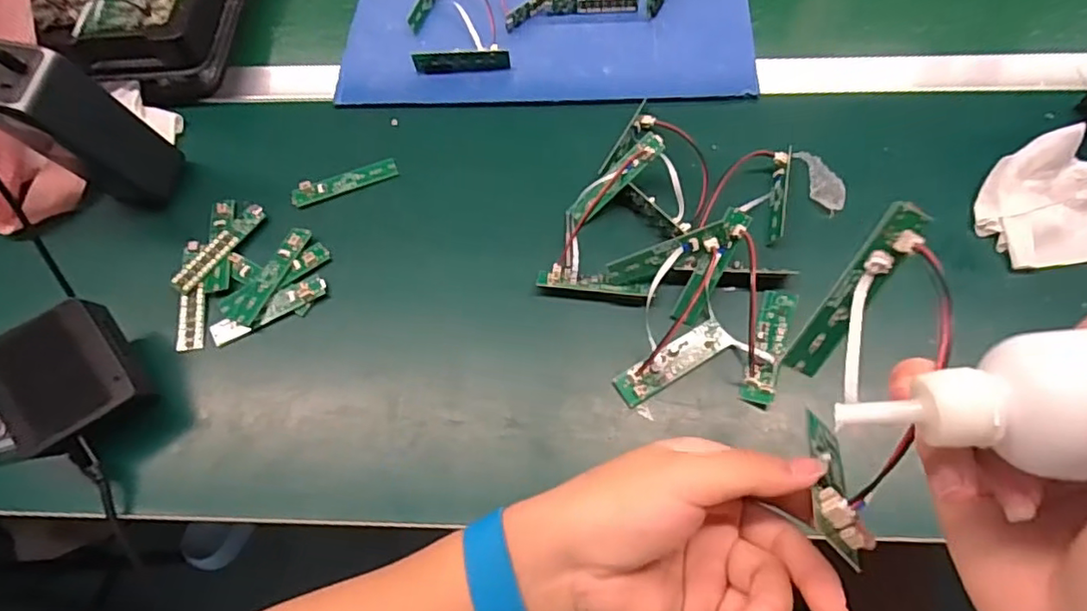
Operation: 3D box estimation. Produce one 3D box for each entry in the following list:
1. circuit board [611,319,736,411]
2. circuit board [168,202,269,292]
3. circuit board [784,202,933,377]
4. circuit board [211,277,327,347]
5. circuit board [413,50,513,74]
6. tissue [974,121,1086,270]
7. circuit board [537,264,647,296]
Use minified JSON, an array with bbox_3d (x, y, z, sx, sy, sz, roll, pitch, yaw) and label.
[{"bbox_3d":[0.088,0.037,0.398,0.086,0.006,0.023,-30,84,-13],"label":"circuit board"},{"bbox_3d":[-0.246,-0.045,0.453,0.018,0.009,0.085,27,68,15],"label":"circuit board"},{"bbox_3d":[0.134,-0.005,0.258,0.016,0.083,0.008,34,25,18],"label":"circuit board"},{"bbox_3d":[-0.199,0.003,0.431,0.084,0.008,0.018,-26,65,-10],"label":"circuit board"},{"bbox_3d":[-0.070,-0.209,0.510,0.082,0.017,0.007,0,29,5],"label":"circuit board"},{"bbox_3d":[0.361,-0.074,0.420,0.092,0.041,0.087,-32,66,-12],"label":"tissue"},{"bbox_3d":[0.036,-0.018,0.423,0.078,0.010,0.016,4,64,5],"label":"circuit board"}]

